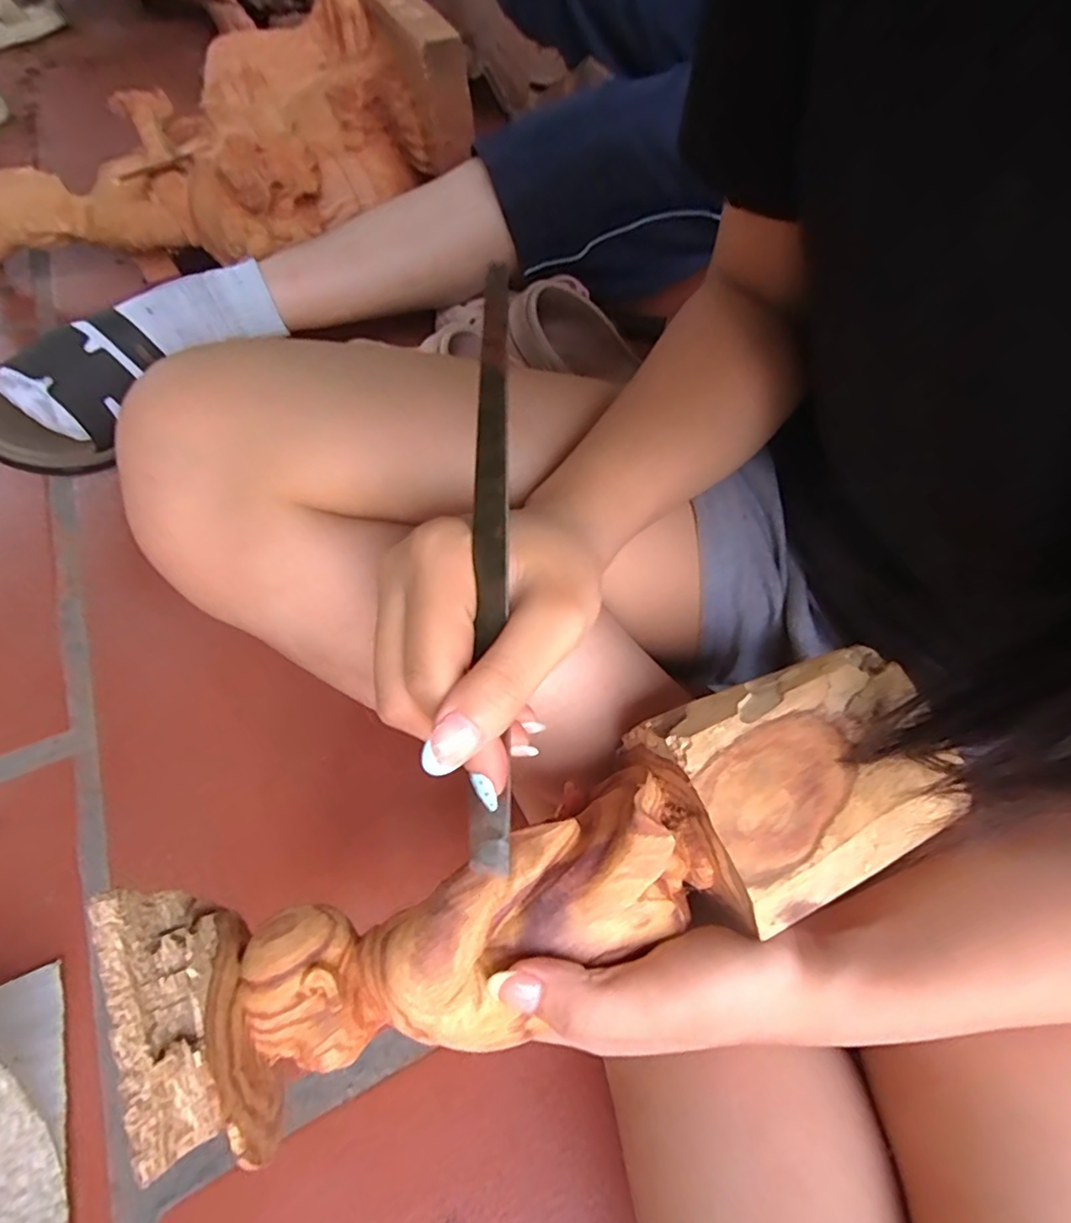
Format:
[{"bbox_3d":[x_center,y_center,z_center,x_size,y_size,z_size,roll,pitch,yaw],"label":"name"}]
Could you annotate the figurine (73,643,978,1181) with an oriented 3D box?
[{"bbox_3d":[0.024,0.089,0.217,0.301,0.060,0.081,-18,59,-13],"label":"figurine"}]

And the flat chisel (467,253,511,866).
[{"bbox_3d":[-0.015,-0.004,0.188,0.015,0.192,0.004,8,13,33],"label":"flat chisel"}]

